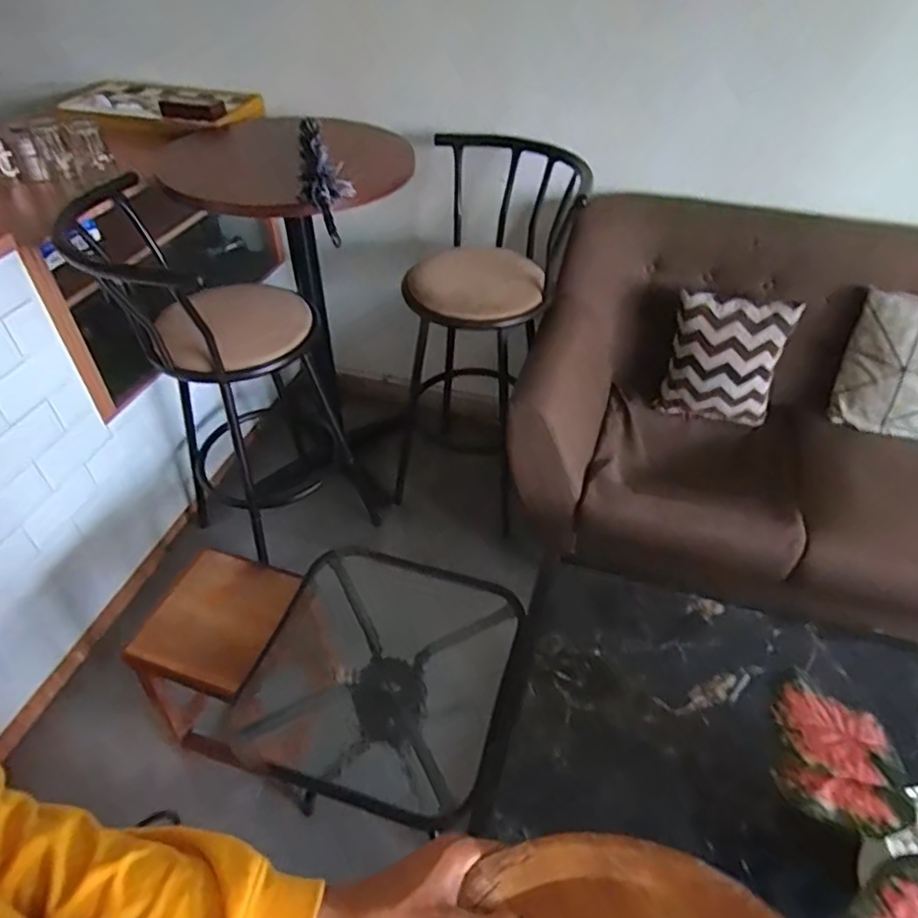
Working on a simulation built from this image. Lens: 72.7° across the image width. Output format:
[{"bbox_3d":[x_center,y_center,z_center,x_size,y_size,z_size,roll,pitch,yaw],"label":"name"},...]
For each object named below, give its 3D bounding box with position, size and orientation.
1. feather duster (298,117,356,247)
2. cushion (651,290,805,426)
[{"bbox_3d":[-0.285,-0.598,1.326,0.107,0.075,0.549,-9,45,-9],"label":"feather duster"},{"bbox_3d":[0.685,-0.250,1.613,0.282,0.311,0.120,20,48,19],"label":"cushion"}]

